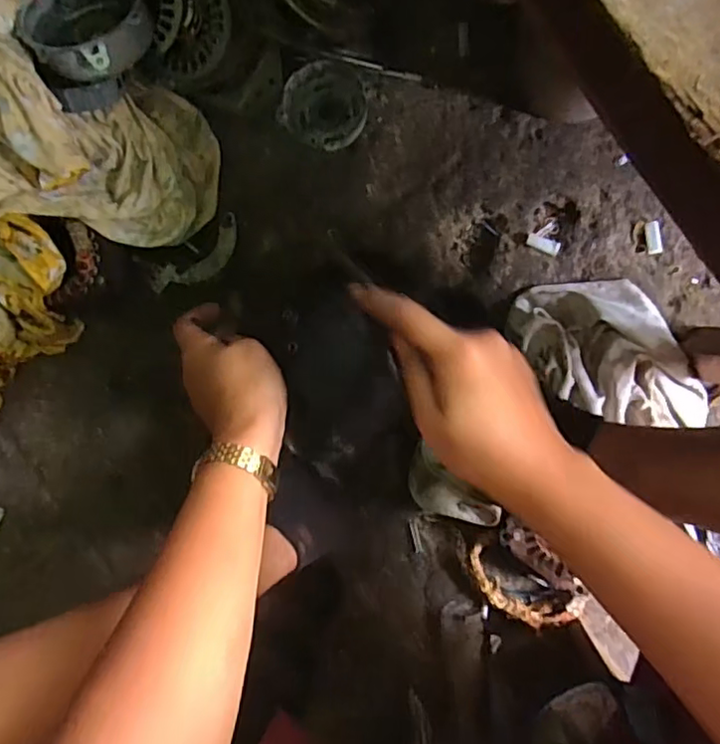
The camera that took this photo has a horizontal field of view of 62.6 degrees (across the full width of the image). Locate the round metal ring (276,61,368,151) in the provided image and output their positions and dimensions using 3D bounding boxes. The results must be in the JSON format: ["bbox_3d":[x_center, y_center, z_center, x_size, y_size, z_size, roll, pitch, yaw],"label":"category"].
[{"bbox_3d":[-0.036,-0.269,0.598,0.084,0.031,0.078,0,94,6],"label":"round metal ring"}]

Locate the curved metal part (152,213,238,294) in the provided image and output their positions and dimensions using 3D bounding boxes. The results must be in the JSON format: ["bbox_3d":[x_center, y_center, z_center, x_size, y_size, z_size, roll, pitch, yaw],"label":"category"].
[{"bbox_3d":[-0.173,-0.118,0.630,0.115,0.006,0.045,-32,90,7],"label":"curved metal part"}]

